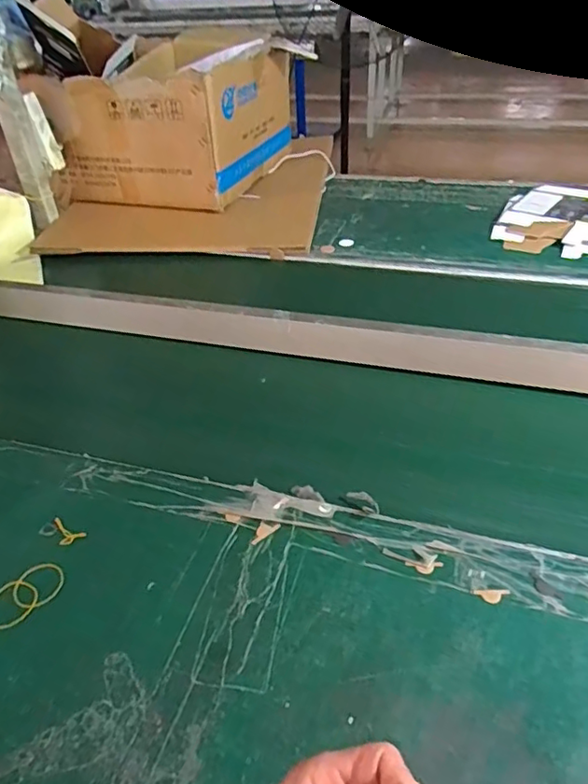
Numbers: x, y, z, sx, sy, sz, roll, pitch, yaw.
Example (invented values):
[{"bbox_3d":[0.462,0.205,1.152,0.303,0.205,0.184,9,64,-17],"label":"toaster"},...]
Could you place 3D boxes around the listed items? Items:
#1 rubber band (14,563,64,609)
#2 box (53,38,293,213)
[{"bbox_3d":[-0.224,0.167,0.502,0.041,0.004,0.040,-2,39,2],"label":"rubber band"},{"bbox_3d":[-0.233,-0.564,1.203,0.331,0.246,0.419,12,42,18],"label":"box"}]

